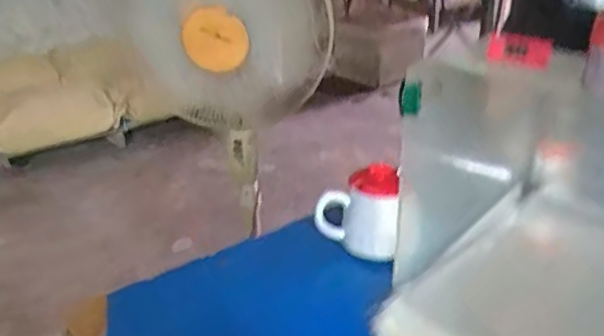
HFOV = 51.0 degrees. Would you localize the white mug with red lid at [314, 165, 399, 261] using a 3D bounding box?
[{"bbox_3d":[0.068,0.059,0.768,0.104,0.112,0.063,0,26,6],"label":"white mug with red lid"}]

